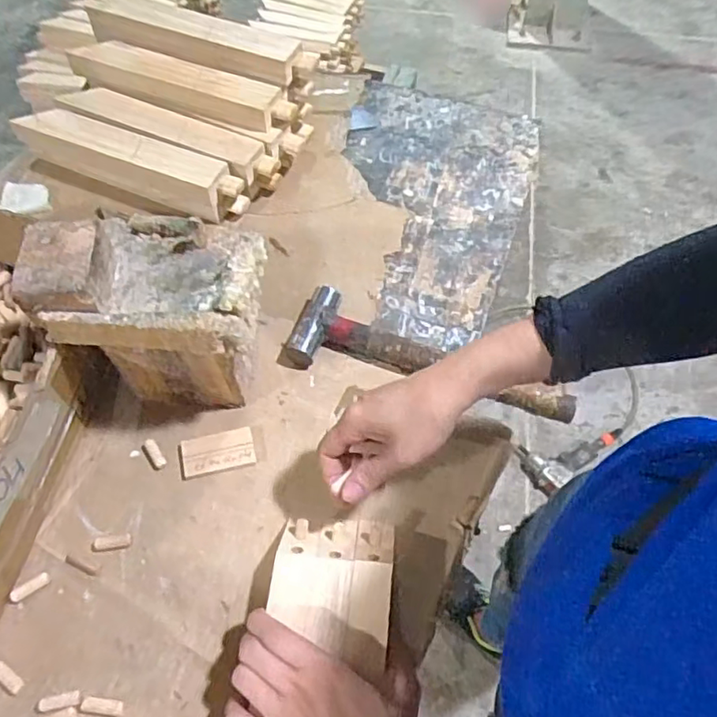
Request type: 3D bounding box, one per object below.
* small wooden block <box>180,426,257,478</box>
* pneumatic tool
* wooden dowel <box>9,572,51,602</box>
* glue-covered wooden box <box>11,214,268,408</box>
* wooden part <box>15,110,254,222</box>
[{"bbox_3d":[-0.129,0.085,0.543,0.065,0.005,0.038,-11,59,-8],"label":"small wooden block"},{"bbox_3d":[0.488,0.208,1.401,0.228,0.065,0.126,-31,64,-17],"label":"pneumatic tool"},{"bbox_3d":[-0.266,0.185,0.481,0.032,0.005,0.009,-29,63,-18],"label":"wooden dowel"},{"bbox_3d":[-0.164,-0.036,0.514,0.160,0.180,0.109,3,60,1],"label":"glue-covered wooden box"},{"bbox_3d":[-0.264,-0.227,0.695,0.279,0.057,0.048,19,60,10],"label":"wooden part"}]

